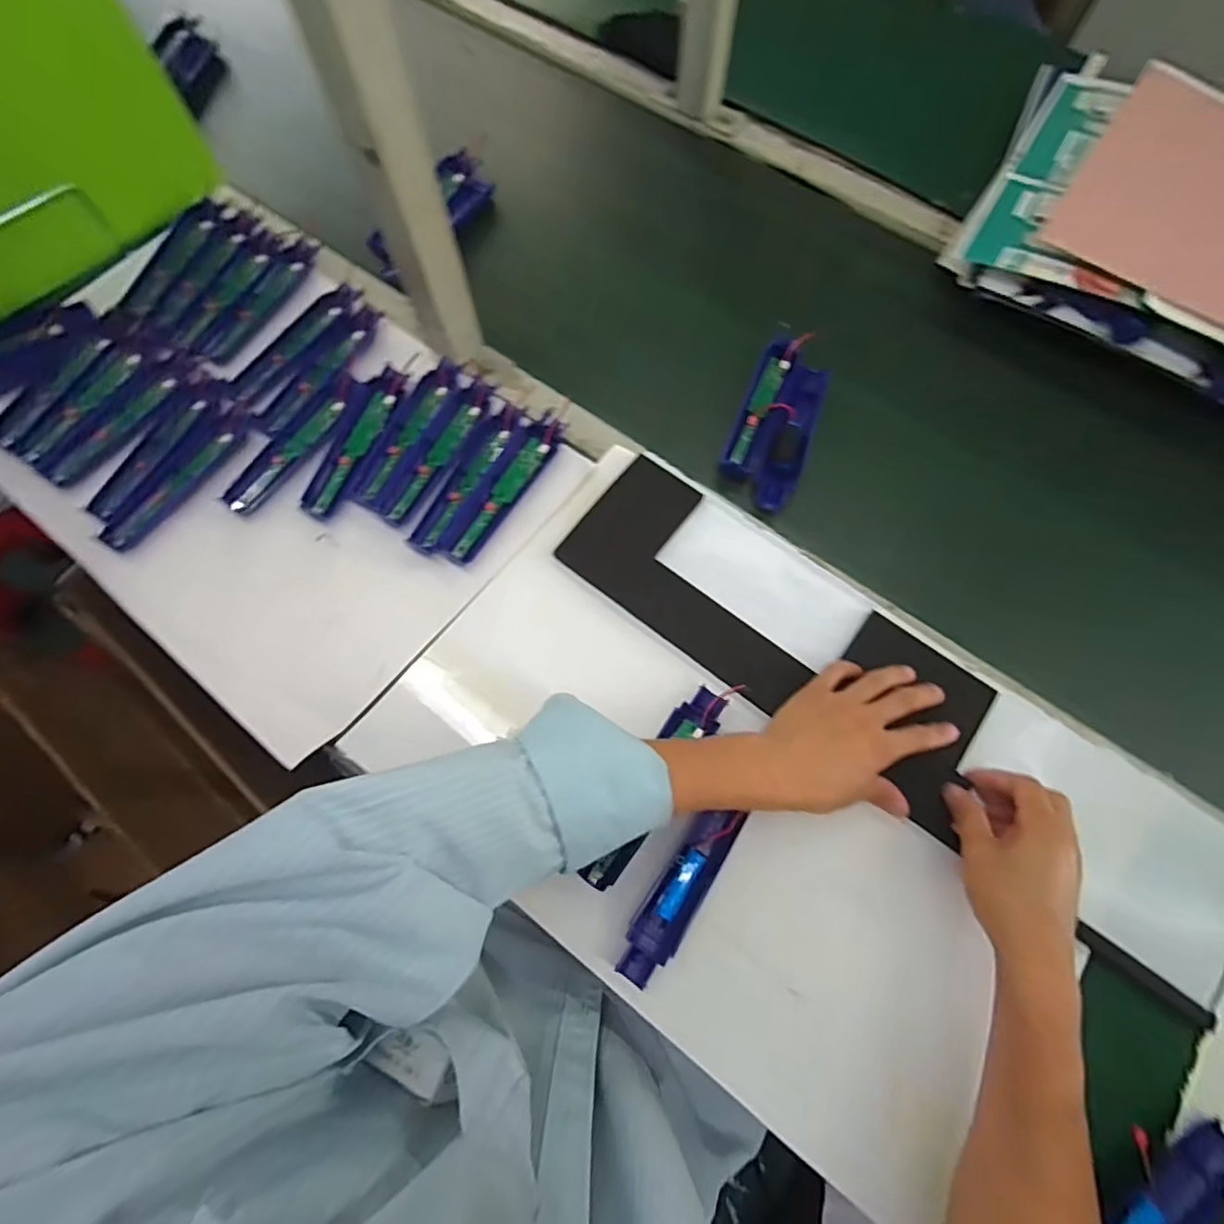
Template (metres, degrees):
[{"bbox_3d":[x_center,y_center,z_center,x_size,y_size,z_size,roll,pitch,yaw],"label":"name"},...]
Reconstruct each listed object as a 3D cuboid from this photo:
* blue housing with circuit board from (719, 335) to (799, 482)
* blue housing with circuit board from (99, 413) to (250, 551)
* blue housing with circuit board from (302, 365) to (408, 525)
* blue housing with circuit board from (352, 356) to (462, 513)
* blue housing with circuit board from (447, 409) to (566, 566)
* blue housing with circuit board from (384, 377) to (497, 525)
[{"bbox_3d":[0.147,-0.203,0.584,0.034,0.021,0.161,21,72,10],"label":"blue housing with circuit board"},{"bbox_3d":[-0.394,-0.122,0.534,0.040,0.006,0.156,30,73,12],"label":"blue housing with circuit board"},{"bbox_3d":[-0.243,-0.161,0.556,0.042,0.010,0.162,17,71,9],"label":"blue housing with circuit board"},{"bbox_3d":[-0.191,-0.170,0.556,0.038,0.008,0.166,21,72,10],"label":"blue housing with circuit board"},{"bbox_3d":[-0.099,-0.116,0.538,0.036,0.012,0.164,30,73,12],"label":"blue housing with circuit board"},{"bbox_3d":[-0.161,-0.152,0.551,0.036,0.009,0.162,23,72,10],"label":"blue housing with circuit board"}]

